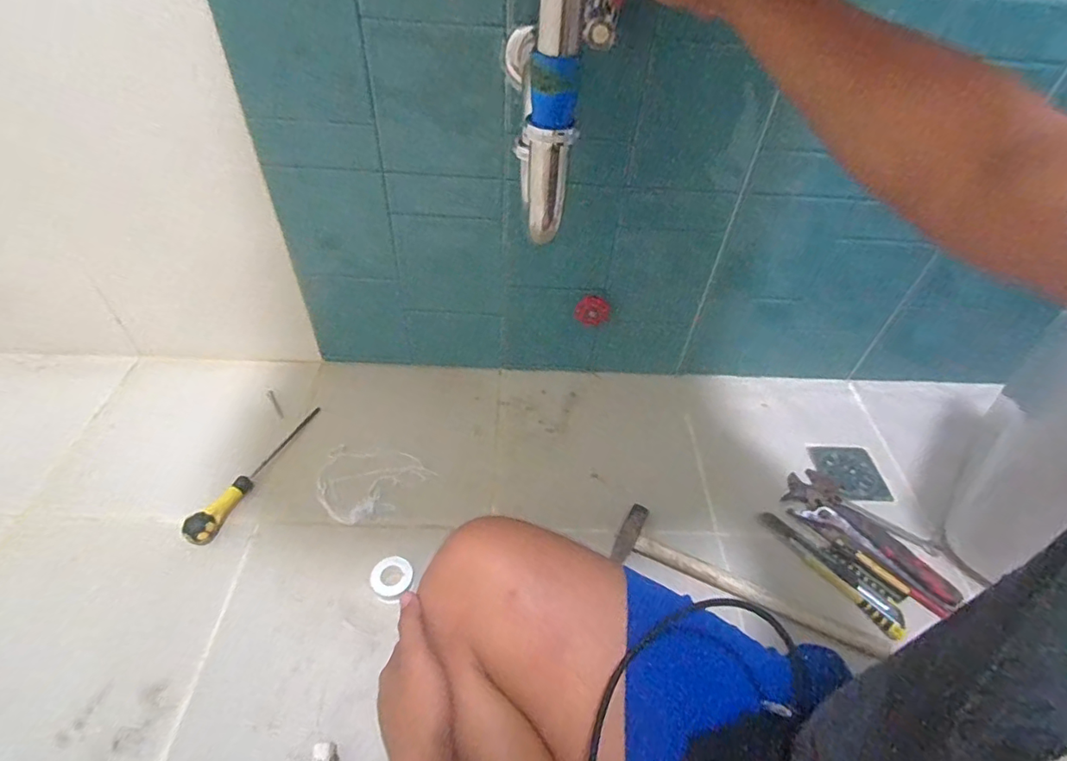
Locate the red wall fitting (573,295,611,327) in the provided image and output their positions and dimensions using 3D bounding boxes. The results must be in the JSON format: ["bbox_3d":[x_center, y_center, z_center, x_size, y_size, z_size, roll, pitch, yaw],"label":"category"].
[{"bbox_3d":[0.089,-0.108,0.812,0.050,0.064,0.022,-36,45,20],"label":"red wall fitting"}]

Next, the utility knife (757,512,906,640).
[{"bbox_3d":[0.372,0.237,0.668,0.030,0.012,0.193,-30,55,-26],"label":"utility knife"}]

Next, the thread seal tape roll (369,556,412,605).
[{"bbox_3d":[-0.167,0.233,0.627,0.047,0.013,0.054,-30,55,-26],"label":"thread seal tape roll"}]

